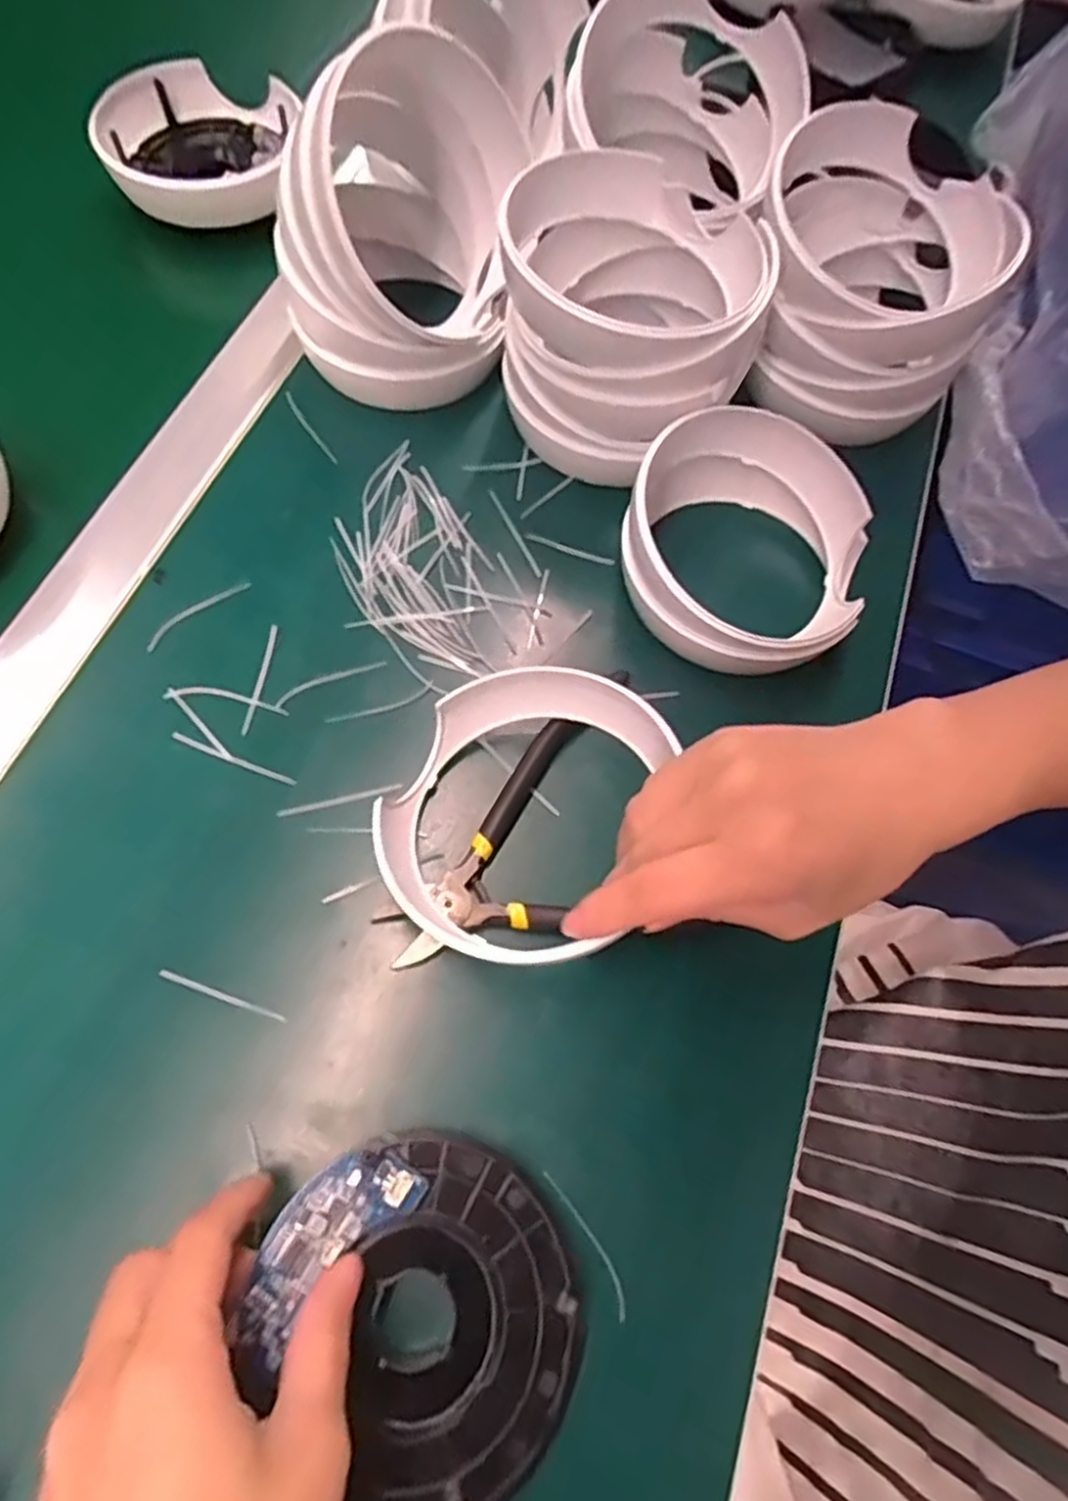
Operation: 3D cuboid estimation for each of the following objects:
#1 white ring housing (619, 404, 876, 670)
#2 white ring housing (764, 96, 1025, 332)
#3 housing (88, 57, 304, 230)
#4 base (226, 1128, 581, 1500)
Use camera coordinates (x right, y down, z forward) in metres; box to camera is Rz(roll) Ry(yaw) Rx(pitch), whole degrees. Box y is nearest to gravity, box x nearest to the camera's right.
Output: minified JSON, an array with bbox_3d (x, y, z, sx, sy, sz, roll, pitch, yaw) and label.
[{"bbox_3d":[0.098,-0.096,0.352,0.114,0.050,0.126,16,67,4],"label":"white ring housing"},{"bbox_3d":[0.169,-0.253,0.359,0.117,0.039,0.118,2,67,-5],"label":"white ring housing"},{"bbox_3d":[-0.199,-0.349,0.439,0.114,0.030,0.114,8,67,-2],"label":"housing"},{"bbox_3d":[-0.033,0.173,0.235,0.089,0.021,0.099,-38,72,-17],"label":"base"}]

